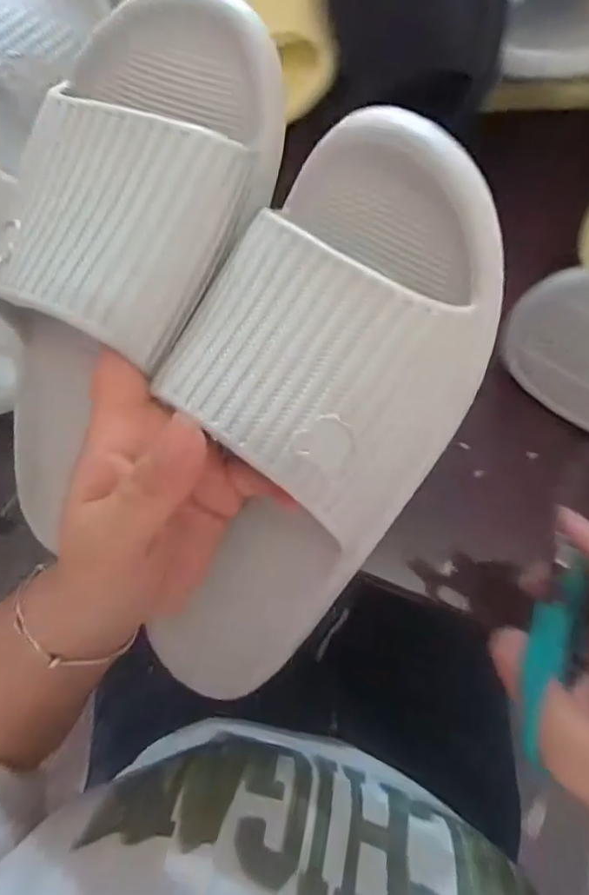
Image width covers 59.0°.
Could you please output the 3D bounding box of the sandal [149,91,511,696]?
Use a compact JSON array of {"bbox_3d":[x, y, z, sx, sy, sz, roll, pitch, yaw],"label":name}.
[{"bbox_3d":[0.000,0.010,0.212,0.105,0.056,0.265,21,109,8],"label":"sandal"}]

